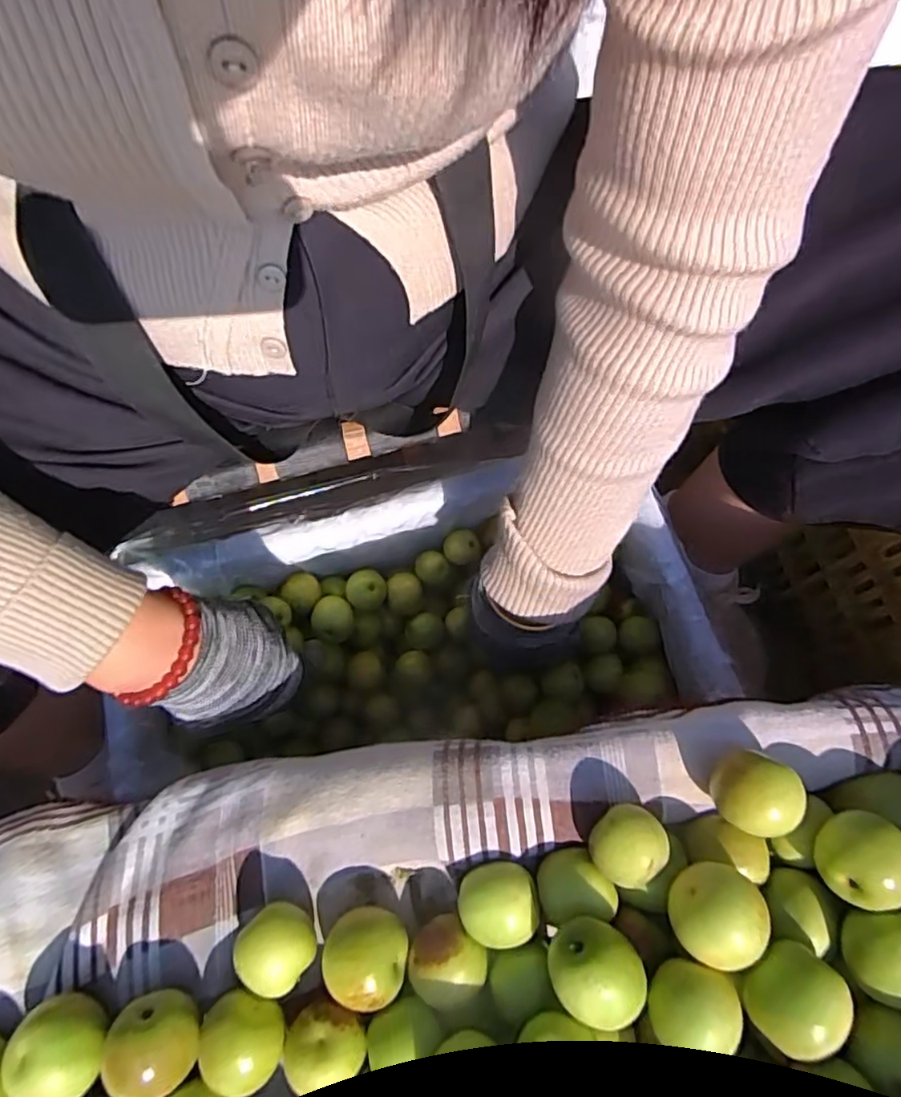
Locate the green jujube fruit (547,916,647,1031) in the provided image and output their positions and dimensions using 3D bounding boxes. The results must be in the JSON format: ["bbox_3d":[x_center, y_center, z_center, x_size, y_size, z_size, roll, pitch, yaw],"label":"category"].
[{"bbox_3d":[0.052,0.152,0.232,0.031,0.035,0.029,0,71,1],"label":"green jujube fruit"}]

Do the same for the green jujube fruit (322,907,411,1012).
[{"bbox_3d":[-0.035,0.167,0.262,0.033,0.026,0.031,0,71,1],"label":"green jujube fruit"}]

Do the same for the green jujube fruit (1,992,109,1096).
[{"bbox_3d":[-0.153,0.197,0.253,0.032,0.027,0.036,-27,72,-8],"label":"green jujube fruit"}]

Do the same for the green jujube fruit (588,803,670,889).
[{"bbox_3d":[0.070,0.118,0.253,0.026,0.026,0.028,0,71,1],"label":"green jujube fruit"}]

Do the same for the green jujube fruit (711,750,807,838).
[{"bbox_3d":[0.122,0.099,0.256,0.029,0.031,0.029,0,71,1],"label":"green jujube fruit"}]

